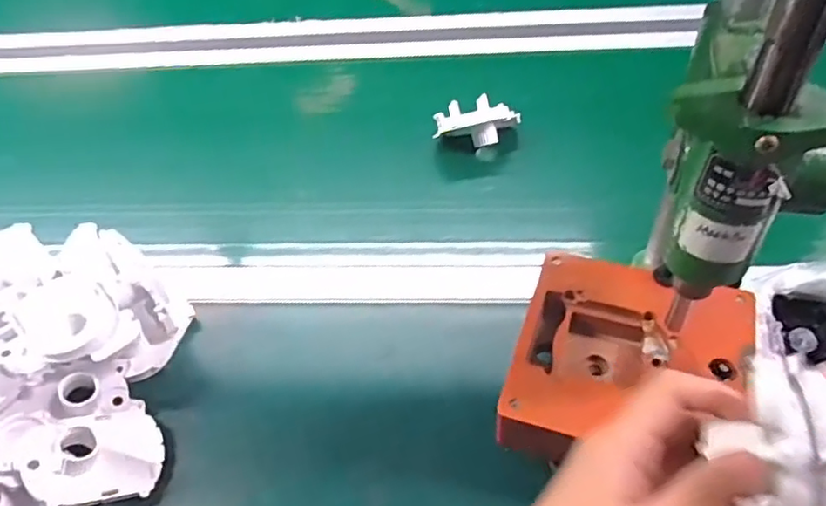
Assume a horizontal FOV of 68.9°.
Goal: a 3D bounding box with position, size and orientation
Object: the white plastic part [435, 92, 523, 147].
[{"bbox_3d":[0.071,-0.147,0.678,0.096,0.045,0.038,-15,47,-8],"label":"white plastic part"}]

